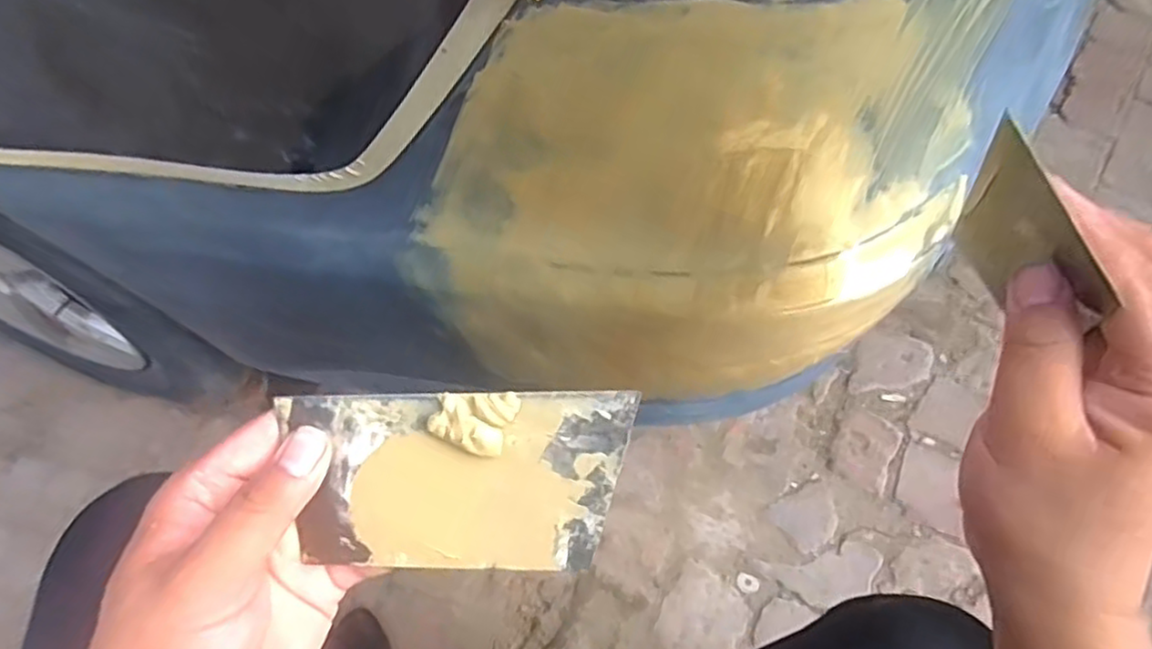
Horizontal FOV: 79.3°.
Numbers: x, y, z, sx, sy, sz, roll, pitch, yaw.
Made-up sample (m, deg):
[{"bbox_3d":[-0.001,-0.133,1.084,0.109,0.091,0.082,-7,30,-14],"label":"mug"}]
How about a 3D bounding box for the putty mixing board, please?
[{"bbox_3d":[-0.046,0.063,0.275,0.134,0.007,0.073,-1,104,9],"label":"putty mixing board"}]

